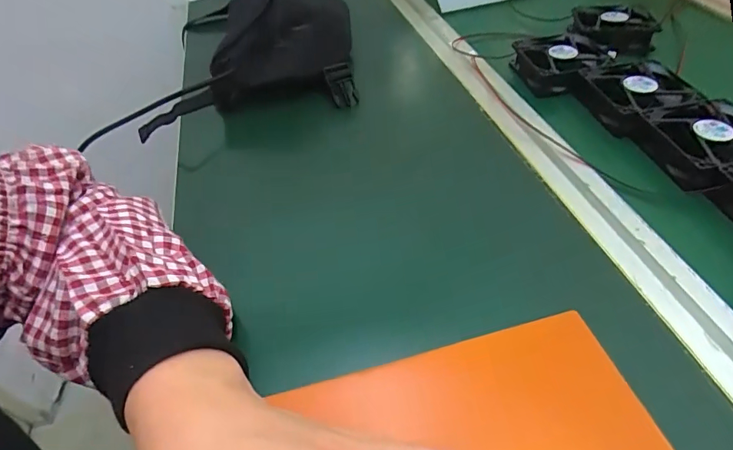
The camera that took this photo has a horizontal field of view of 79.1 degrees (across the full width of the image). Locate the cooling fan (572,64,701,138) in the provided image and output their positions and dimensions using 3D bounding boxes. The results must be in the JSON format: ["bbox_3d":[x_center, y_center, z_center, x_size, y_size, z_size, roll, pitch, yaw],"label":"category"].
[{"bbox_3d":[0.249,-0.119,0.408,0.079,0.025,0.095,-16,46,-10],"label":"cooling fan"}]

